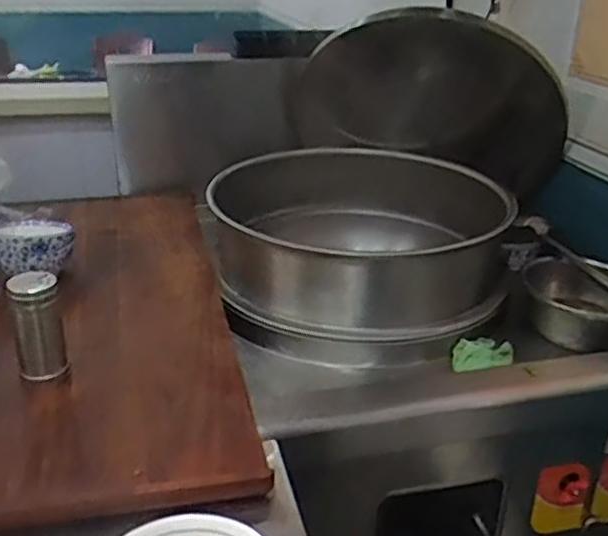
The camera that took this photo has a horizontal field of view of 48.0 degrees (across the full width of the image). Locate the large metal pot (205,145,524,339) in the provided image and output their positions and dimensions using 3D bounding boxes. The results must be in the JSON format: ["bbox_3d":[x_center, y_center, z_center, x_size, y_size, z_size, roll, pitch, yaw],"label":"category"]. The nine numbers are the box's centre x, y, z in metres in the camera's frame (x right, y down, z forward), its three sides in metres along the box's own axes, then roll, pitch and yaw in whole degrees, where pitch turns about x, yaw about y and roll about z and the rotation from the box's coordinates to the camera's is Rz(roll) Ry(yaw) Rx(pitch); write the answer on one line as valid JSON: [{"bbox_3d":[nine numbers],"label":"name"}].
[{"bbox_3d":[0.114,-0.065,1.398,0.588,0.209,0.590,1,25,0],"label":"large metal pot"}]

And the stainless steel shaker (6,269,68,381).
[{"bbox_3d":[-0.358,0.081,0.924,0.062,0.150,0.052,-8,28,-18],"label":"stainless steel shaker"}]

